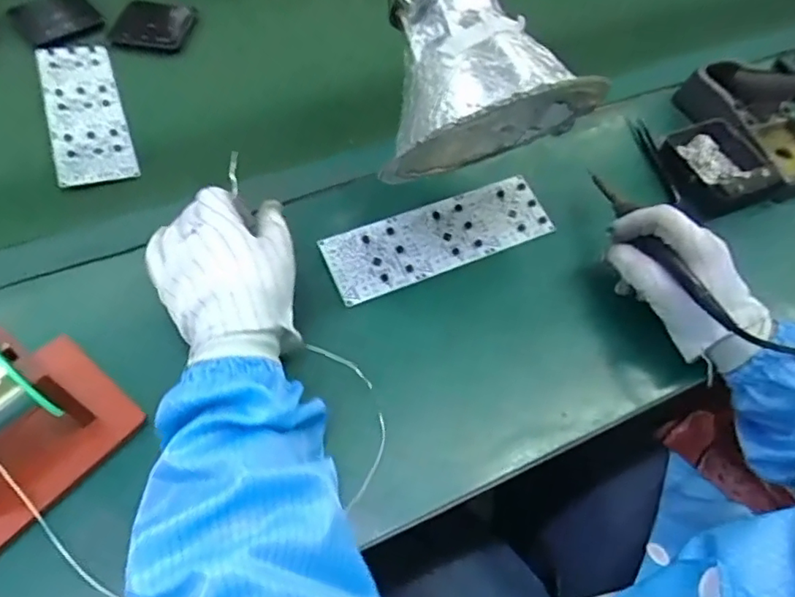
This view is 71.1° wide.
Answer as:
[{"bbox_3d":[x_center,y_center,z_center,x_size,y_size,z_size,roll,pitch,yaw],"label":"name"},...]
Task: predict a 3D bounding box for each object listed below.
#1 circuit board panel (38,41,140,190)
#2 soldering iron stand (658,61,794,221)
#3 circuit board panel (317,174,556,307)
[{"bbox_3d":[-0.320,-0.195,0.567,0.068,0.005,0.218,-19,61,-16],"label":"circuit board panel"},{"bbox_3d":[0.346,-0.181,0.560,0.175,0.083,0.158,-18,61,-15],"label":"soldering iron stand"},{"bbox_3d":[0.039,-0.057,0.503,0.209,0.006,0.066,-20,71,-16],"label":"circuit board panel"}]

